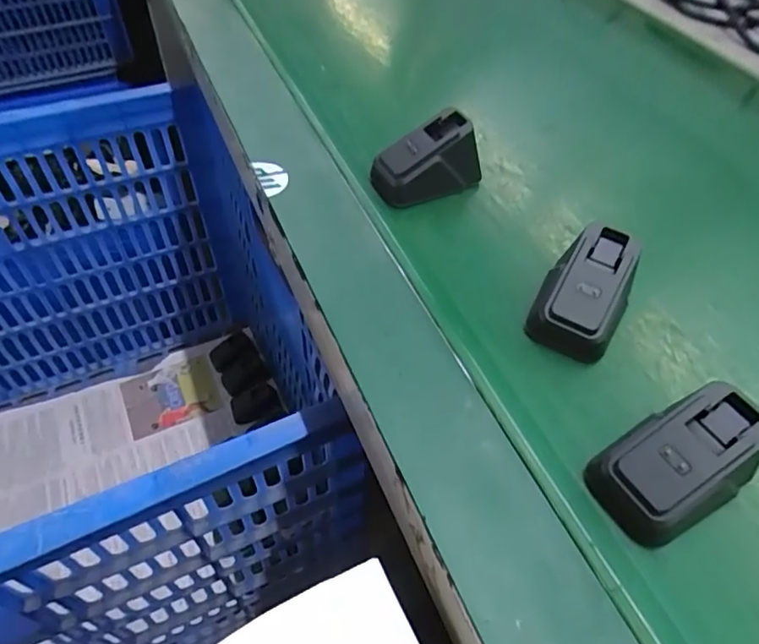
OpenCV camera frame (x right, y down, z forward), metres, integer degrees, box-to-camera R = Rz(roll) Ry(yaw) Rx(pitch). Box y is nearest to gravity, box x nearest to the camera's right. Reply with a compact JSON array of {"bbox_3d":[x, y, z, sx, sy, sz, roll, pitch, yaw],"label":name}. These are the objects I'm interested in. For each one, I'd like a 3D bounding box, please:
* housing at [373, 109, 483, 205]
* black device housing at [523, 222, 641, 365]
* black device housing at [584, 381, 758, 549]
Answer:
[{"bbox_3d":[0.030,-0.104,0.349,0.060,0.042,0.033,-21,54,-19],"label":"housing"},{"bbox_3d":[0.109,-0.016,0.286,0.048,0.040,0.063,25,54,17],"label":"black device housing"},{"bbox_3d":[0.125,0.057,0.228,0.066,0.040,0.044,-19,54,-18],"label":"black device housing"}]

